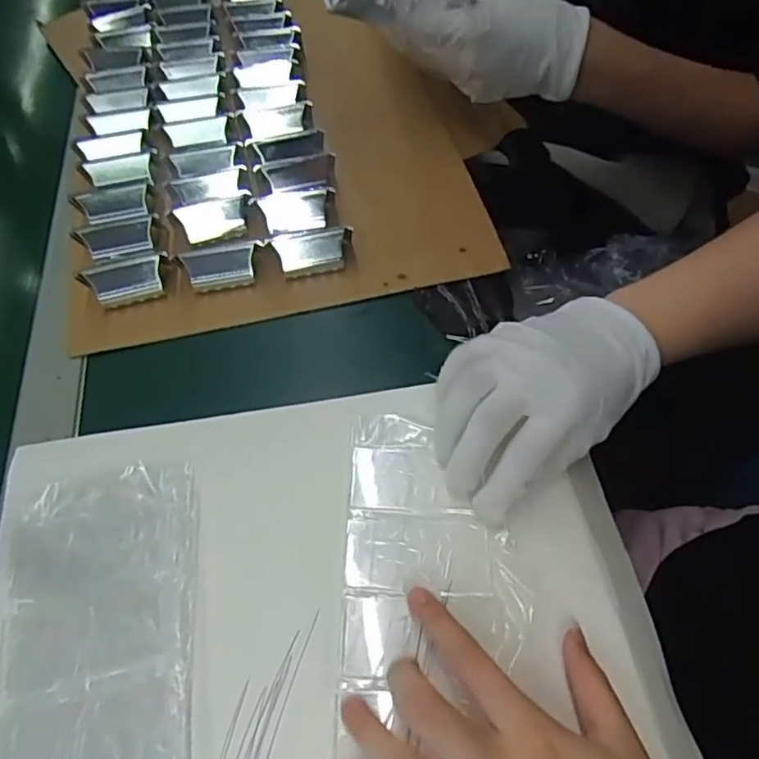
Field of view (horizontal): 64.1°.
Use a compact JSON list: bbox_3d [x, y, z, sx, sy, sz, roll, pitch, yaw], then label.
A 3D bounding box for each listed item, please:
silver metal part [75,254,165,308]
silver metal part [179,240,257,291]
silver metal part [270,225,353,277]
[{"bbox_3d":[-0.187,-0.071,0.442,0.056,0.025,0.020,-12,55,-9],"label":"silver metal part"},{"bbox_3d":[-0.118,-0.082,0.446,0.052,0.030,0.012,-9,24,-2],"label":"silver metal part"},{"bbox_3d":[-0.050,-0.097,0.454,0.056,0.033,0.028,-5,54,-4],"label":"silver metal part"}]

